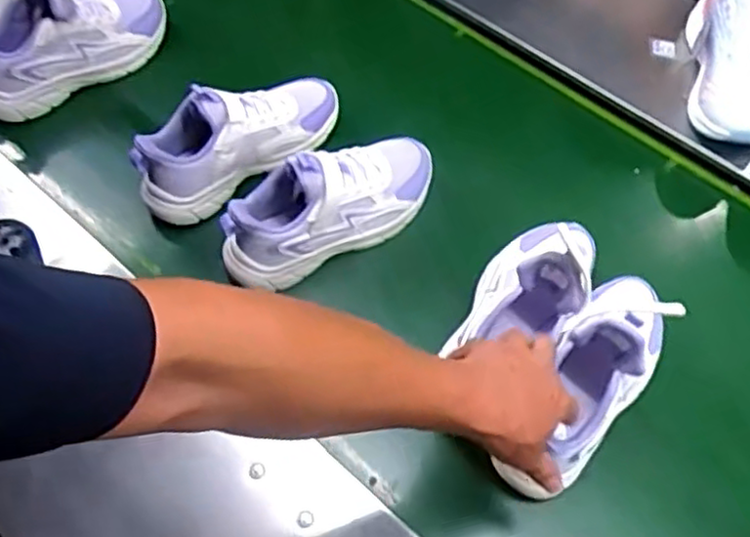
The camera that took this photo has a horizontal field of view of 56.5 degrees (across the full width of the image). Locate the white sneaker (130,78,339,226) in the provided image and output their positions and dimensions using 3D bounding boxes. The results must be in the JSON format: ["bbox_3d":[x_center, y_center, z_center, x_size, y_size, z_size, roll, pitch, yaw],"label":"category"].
[{"bbox_3d":[-0.152,-0.153,0.792,0.252,0.108,0.086,-36,68,-21],"label":"white sneaker"}]

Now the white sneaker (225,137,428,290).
[{"bbox_3d":[-0.046,-0.078,0.742,0.254,0.120,0.087,-31,66,-19],"label":"white sneaker"}]

